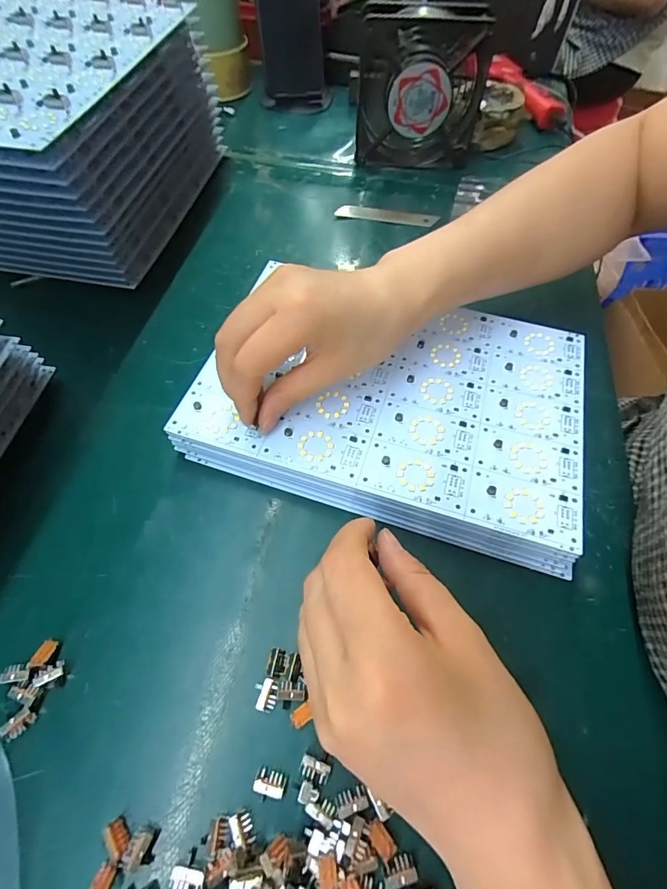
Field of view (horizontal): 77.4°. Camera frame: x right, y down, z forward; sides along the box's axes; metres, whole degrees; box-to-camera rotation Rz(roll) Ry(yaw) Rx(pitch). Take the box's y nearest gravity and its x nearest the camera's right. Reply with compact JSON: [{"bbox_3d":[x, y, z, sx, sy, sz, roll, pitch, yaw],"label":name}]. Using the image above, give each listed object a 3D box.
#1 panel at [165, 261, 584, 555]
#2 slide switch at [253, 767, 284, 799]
[{"bbox_3d":[0.039,-0.043,0.272,0.236,0.007,0.160,17,61,8],"label":"panel"},{"bbox_3d":[-0.028,0.149,0.183,0.013,0.008,0.009,10,60,3],"label":"slide switch"}]

